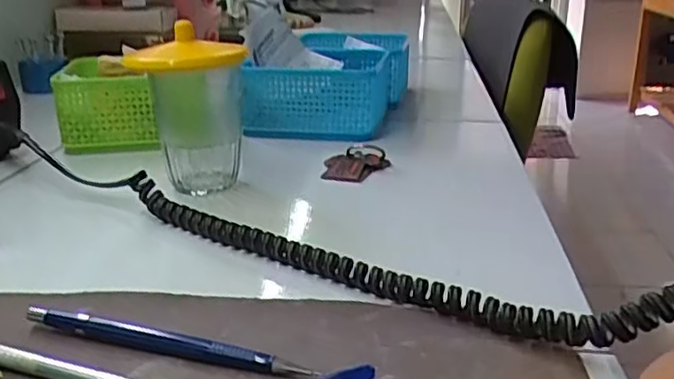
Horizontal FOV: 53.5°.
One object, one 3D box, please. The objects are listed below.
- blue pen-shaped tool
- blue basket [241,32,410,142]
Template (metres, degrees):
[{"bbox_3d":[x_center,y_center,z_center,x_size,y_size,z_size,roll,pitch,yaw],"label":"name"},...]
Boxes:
[{"bbox_3d":[-0.074,0.065,0.287,0.134,0.009,0.006,6,21,18],"label":"blue pen-shaped tool"},{"bbox_3d":[-0.007,-0.099,0.661,0.117,0.062,0.161,5,21,14],"label":"blue basket"}]

